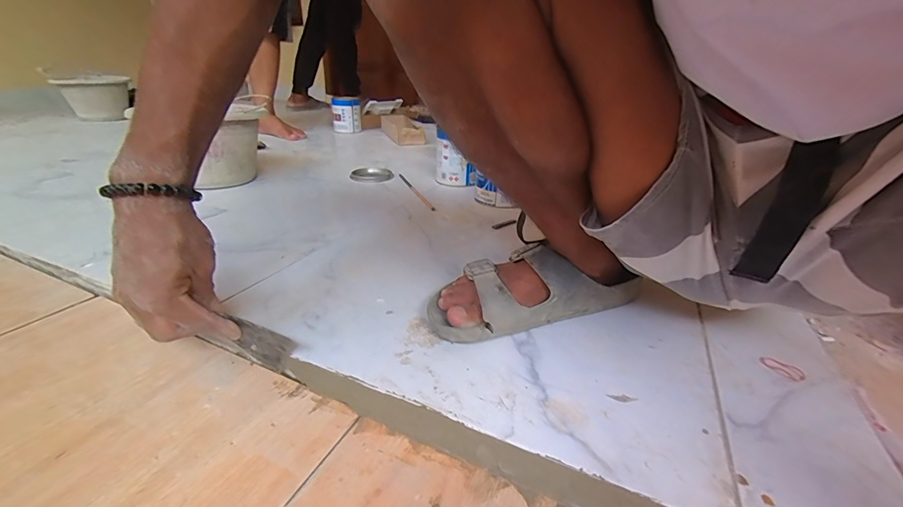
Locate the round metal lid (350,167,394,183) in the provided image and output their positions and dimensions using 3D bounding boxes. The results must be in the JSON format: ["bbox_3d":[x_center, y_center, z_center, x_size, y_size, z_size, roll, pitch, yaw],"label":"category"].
[{"bbox_3d":[-0.202,-0.197,0.977,0.096,0.012,0.112,-10,26,-30],"label":"round metal lid"}]

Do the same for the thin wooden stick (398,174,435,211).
[{"bbox_3d":[-0.081,-0.141,0.869,0.013,0.005,0.265,-6,24,-21],"label":"thin wooden stick"}]

